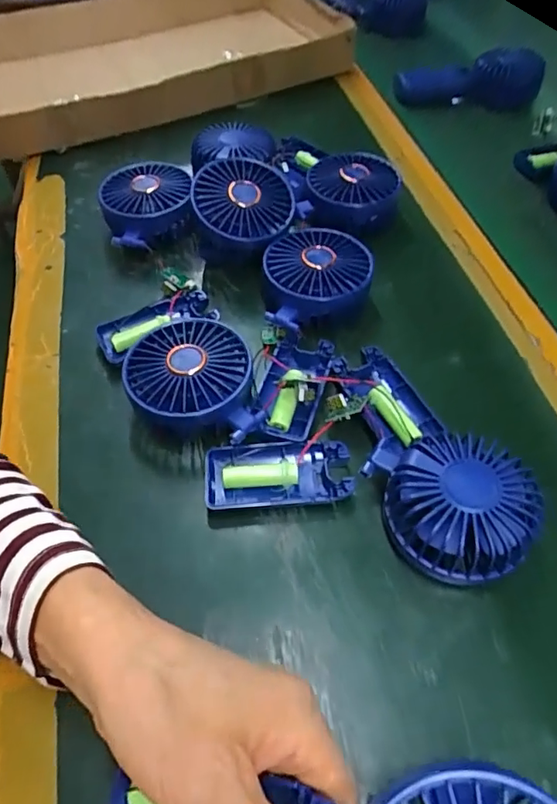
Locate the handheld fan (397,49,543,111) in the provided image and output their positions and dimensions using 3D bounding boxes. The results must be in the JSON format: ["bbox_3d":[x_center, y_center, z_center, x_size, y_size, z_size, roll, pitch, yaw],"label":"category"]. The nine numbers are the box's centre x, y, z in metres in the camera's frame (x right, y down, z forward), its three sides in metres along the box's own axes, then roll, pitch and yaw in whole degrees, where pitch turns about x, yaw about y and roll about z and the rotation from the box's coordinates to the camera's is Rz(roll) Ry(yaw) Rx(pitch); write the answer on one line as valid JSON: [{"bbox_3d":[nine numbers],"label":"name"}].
[{"bbox_3d":[0.239,-0.404,0.679,0.173,0.081,0.038,15,55,11],"label":"handheld fan"}]

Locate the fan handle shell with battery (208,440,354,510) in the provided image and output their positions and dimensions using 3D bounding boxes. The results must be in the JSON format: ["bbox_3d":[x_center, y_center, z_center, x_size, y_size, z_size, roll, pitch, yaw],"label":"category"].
[{"bbox_3d":[-0.001,0.050,0.349,0.093,0.019,0.044,-4,54,-2],"label":"fan handle shell with battery"}]

